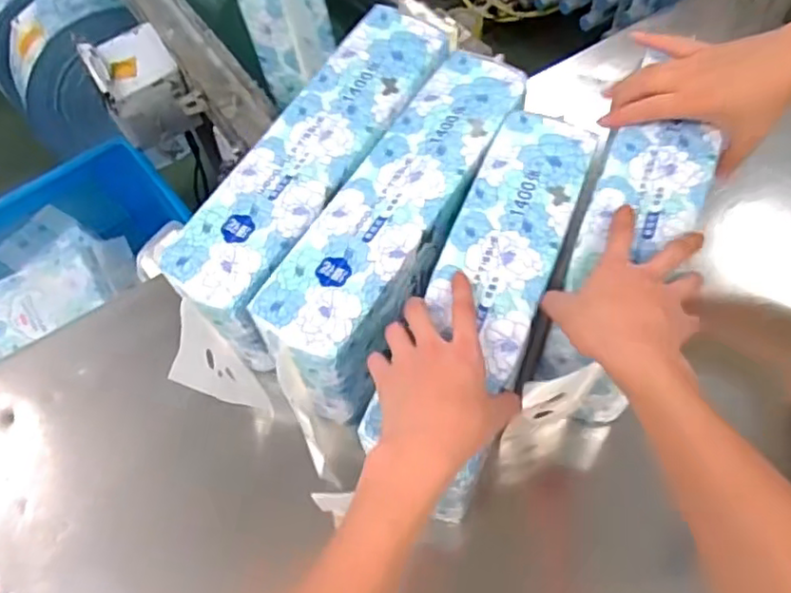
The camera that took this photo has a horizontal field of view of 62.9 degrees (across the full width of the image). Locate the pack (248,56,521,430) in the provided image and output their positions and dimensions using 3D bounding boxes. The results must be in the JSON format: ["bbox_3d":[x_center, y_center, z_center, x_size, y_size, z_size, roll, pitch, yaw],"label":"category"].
[{"bbox_3d":[0.006,-0.057,0.634,0.107,0.166,0.346,27,67,16],"label":"pack"}]

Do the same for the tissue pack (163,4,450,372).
[{"bbox_3d":[-0.076,-0.113,0.619,0.102,0.118,0.343,25,66,15],"label":"tissue pack"}]

